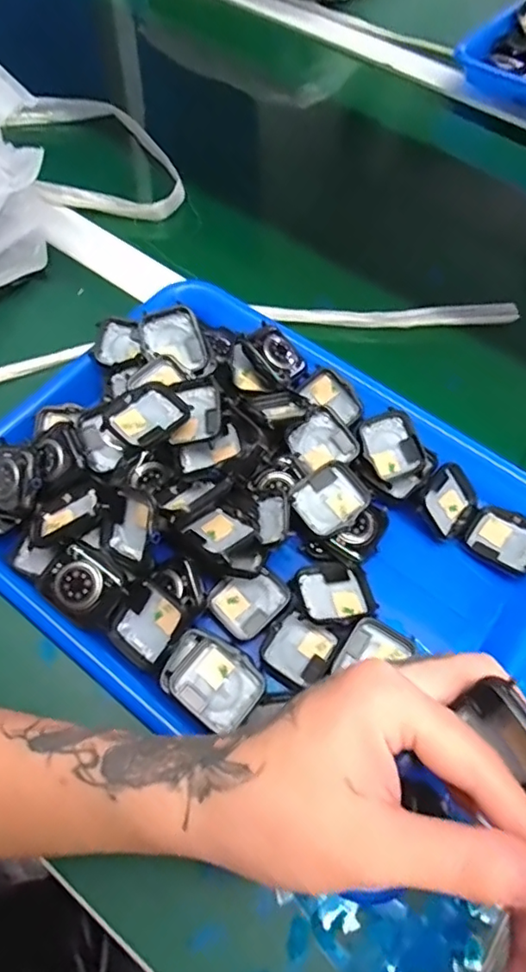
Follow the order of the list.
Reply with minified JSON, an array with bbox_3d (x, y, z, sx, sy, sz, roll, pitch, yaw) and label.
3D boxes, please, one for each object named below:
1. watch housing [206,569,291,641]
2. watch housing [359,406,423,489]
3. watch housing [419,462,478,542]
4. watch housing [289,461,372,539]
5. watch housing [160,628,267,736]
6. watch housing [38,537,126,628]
[{"bbox_3d":[-0.009,0.067,0.324,0.038,0.010,0.040,38,68,17],"label":"watch housing"},{"bbox_3d":[0.082,-0.026,0.352,0.036,0.008,0.042,-26,85,-9],"label":"watch housing"},{"bbox_3d":[0.116,0.009,0.348,0.043,0.011,0.038,-42,105,-20],"label":"watch housing"},{"bbox_3d":[0.040,0.009,0.335,0.045,0.016,0.037,-41,70,-20],"label":"watch housing"},{"bbox_3d":[-0.027,0.104,0.295,0.051,0.022,0.038,34,67,15],"label":"watch housing"},{"bbox_3d":[-0.097,0.053,0.297,0.041,0.015,0.036,36,67,16],"label":"watch housing"}]

